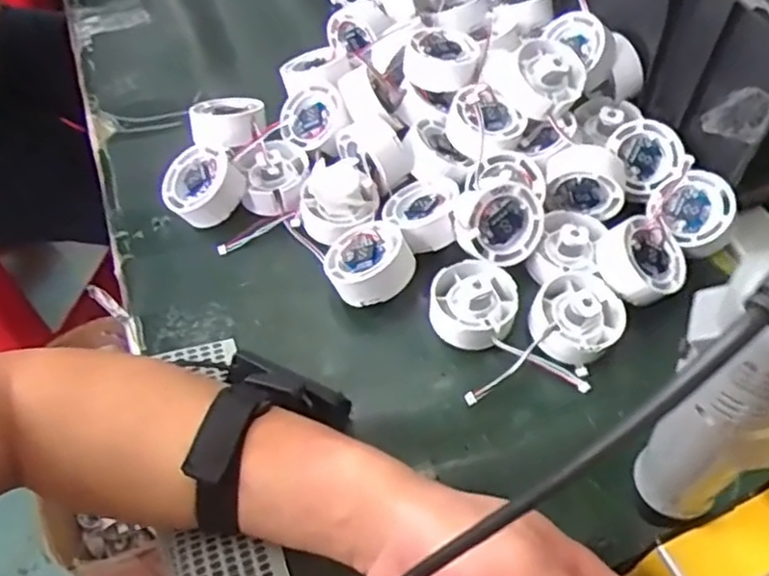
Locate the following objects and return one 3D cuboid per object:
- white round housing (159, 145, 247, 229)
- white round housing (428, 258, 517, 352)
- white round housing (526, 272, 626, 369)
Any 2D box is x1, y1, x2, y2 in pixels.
[{"bbox_3d":[-0.128,-0.072,0.498,0.052,0.024,0.057,-8,67,20],"label":"white round housing"},{"bbox_3d":[0.058,0.009,0.460,0.052,0.031,0.057,-1,56,1],"label":"white round housing"},{"bbox_3d":[0.121,0.021,0.449,0.053,0.022,0.062,35,63,22],"label":"white round housing"}]

